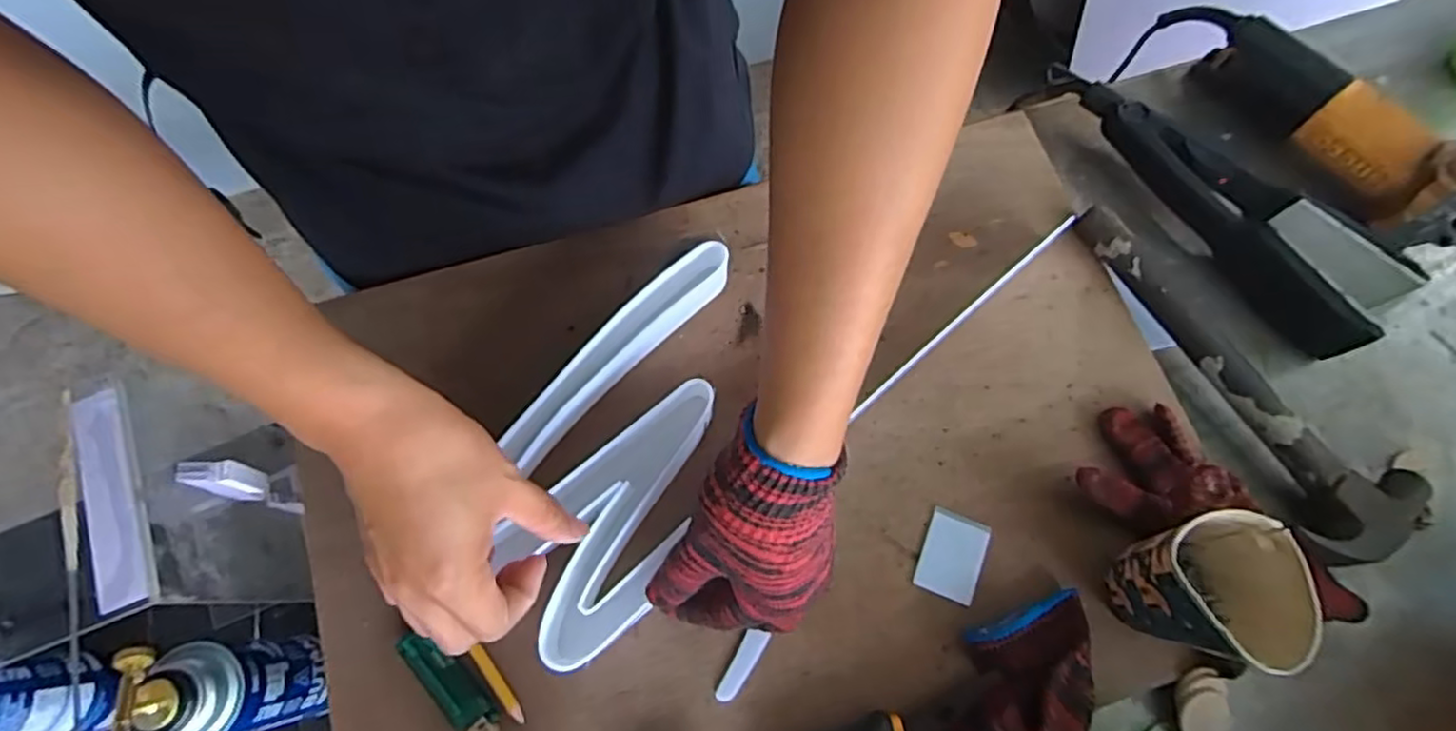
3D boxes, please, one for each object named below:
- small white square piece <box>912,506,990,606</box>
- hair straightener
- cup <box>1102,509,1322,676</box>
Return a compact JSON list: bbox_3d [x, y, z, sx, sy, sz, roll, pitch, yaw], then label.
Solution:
[{"bbox_3d":[0.149,0.126,0.457,0.039,0.005,0.054,22,71,7],"label":"small white square piece"},{"bbox_3d":[0.369,-0.126,0.533,0.282,0.040,0.077,43,75,13],"label":"hair straightener"},{"bbox_3d":[0.276,0.133,0.403,0.065,0.089,0.080,-11,71,-5],"label":"cup"}]

